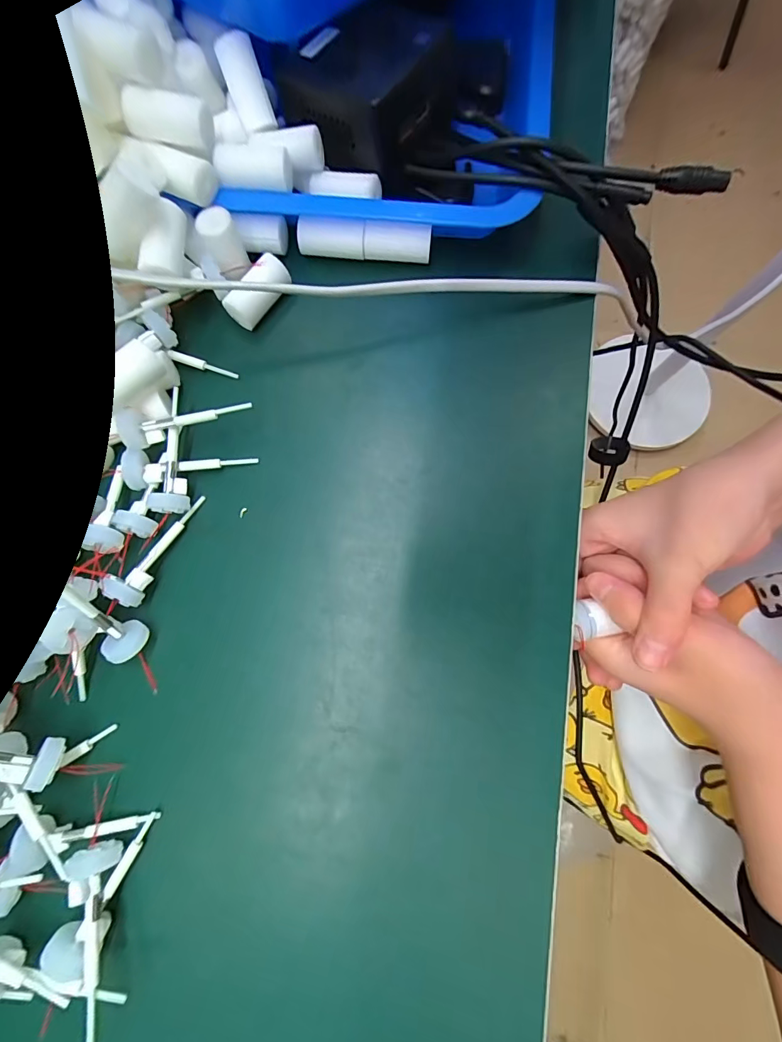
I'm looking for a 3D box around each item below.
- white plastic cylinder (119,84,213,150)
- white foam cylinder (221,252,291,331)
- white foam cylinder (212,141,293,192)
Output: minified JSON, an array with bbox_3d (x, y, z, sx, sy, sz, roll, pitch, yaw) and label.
[{"bbox_3d":[-0.116,-0.206,0.212,0.042,0.016,0.017,11,78,2],"label":"white plastic cylinder"},{"bbox_3d":[-0.076,-0.133,0.245,0.018,0.020,0.041,41,81,9],"label":"white foam cylinder"},{"bbox_3d":[-0.077,-0.197,0.236,0.041,0.020,0.022,1,77,0],"label":"white foam cylinder"}]

